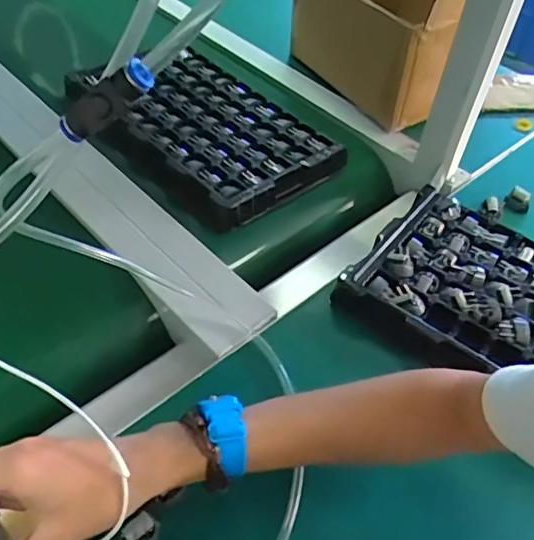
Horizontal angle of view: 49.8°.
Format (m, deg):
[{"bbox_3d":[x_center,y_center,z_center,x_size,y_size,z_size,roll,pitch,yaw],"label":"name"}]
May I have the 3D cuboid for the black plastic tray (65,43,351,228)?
[{"bbox_3d":[-0.087,-0.187,0.748,0.223,0.027,0.314,-32,58,-29],"label":"black plastic tray"}]

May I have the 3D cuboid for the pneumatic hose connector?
[{"bbox_3d":[-0.072,-0.072,0.250,0.050,0.015,0.013,-28,44,21],"label":"pneumatic hose connector"}]

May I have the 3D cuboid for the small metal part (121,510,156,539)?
[{"bbox_3d":[-0.092,0.186,0.412,0.023,0.014,0.014,-29,56,-28],"label":"small metal part"}]

